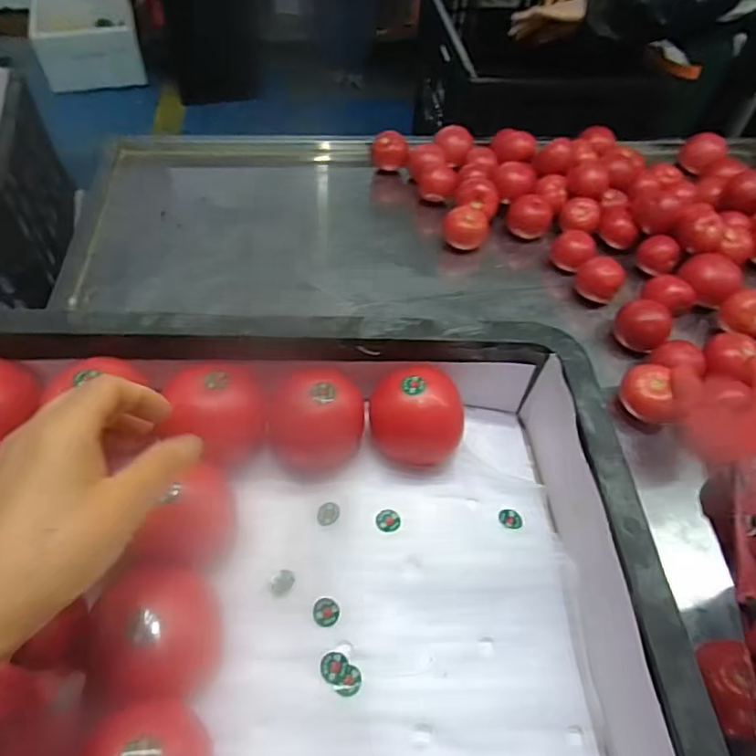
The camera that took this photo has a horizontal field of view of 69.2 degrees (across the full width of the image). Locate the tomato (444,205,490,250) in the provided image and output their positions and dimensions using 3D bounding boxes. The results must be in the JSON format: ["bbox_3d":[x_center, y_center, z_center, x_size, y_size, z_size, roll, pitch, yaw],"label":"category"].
[{"bbox_3d":[0.135,-0.234,0.853,0.068,0.052,0.054,3,52,-3],"label":"tomato"}]

